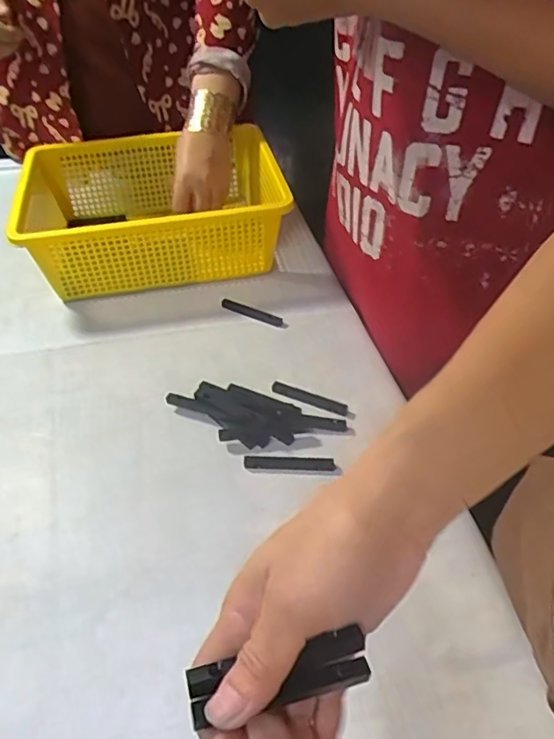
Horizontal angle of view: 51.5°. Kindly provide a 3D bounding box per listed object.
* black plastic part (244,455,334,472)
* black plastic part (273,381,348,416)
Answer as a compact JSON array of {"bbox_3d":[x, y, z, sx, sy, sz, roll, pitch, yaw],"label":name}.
[{"bbox_3d":[0.010,0.080,0.489,0.076,0.009,0.013,0,44,2],"label":"black plastic part"},{"bbox_3d":[0.030,0.027,0.542,0.077,0.004,0.014,19,48,20],"label":"black plastic part"}]

